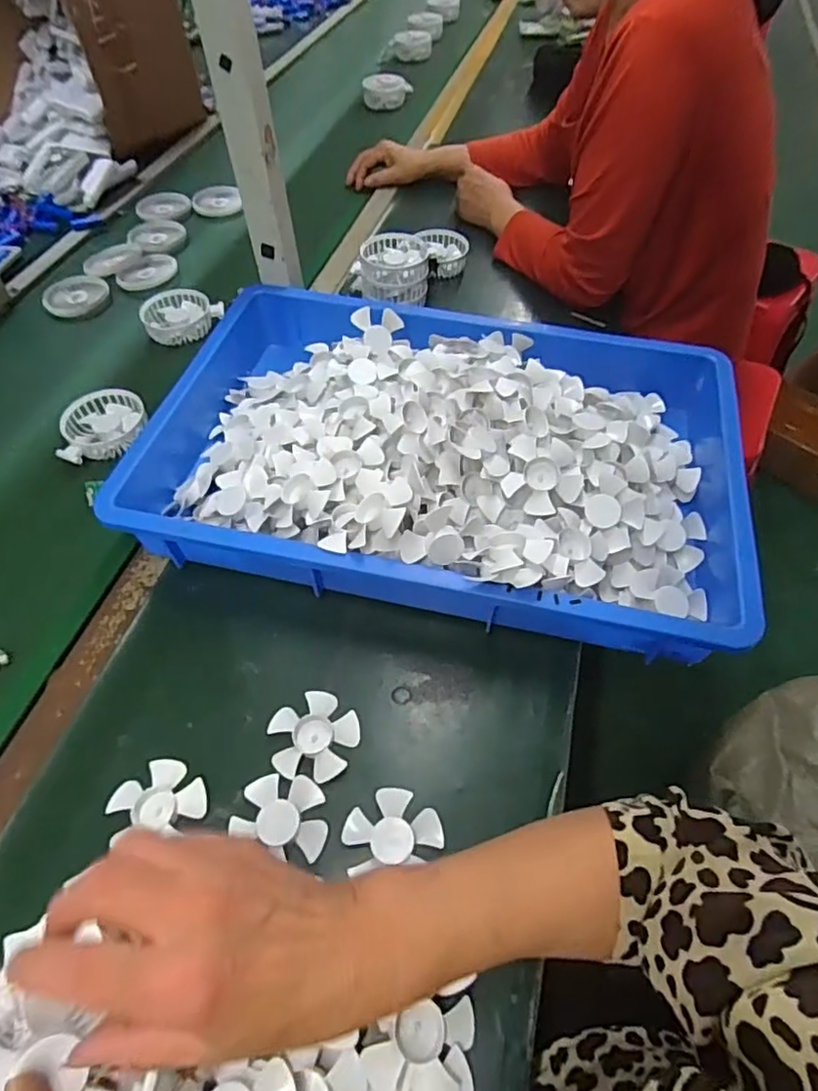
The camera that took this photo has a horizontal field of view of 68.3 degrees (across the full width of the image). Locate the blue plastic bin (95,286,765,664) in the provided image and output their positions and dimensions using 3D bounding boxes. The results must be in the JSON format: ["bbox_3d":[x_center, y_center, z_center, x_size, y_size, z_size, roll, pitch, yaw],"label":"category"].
[{"bbox_3d":[0.037,-0.110,0.625,0.569,0.098,0.386,11,50,8],"label":"blue plastic bin"}]

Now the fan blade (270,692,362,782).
[{"bbox_3d":[-0.079,0.157,0.493,0.070,0.009,0.070,0,49,0],"label":"fan blade"}]

